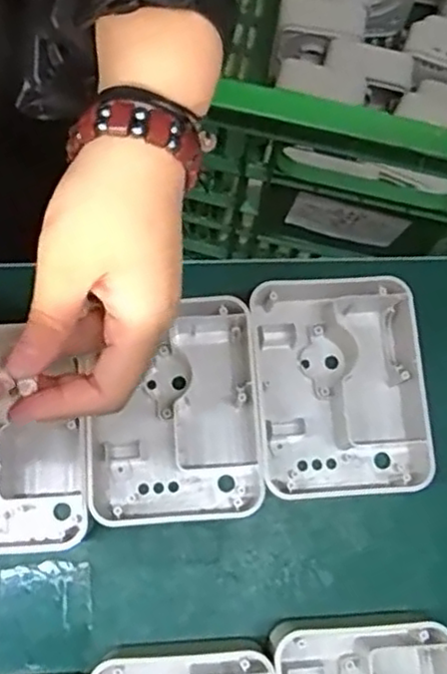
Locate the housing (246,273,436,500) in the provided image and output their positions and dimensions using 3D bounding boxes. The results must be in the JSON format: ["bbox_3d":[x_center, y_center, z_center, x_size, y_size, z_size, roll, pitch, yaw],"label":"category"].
[{"bbox_3d":[0.070,0.028,0.429,0.104,0.043,0.134,-3,76,-3],"label":"housing"}]

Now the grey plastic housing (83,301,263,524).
[{"bbox_3d":[-0.028,0.043,0.422,0.102,0.040,0.131,-4,76,-4],"label":"grey plastic housing"}]

